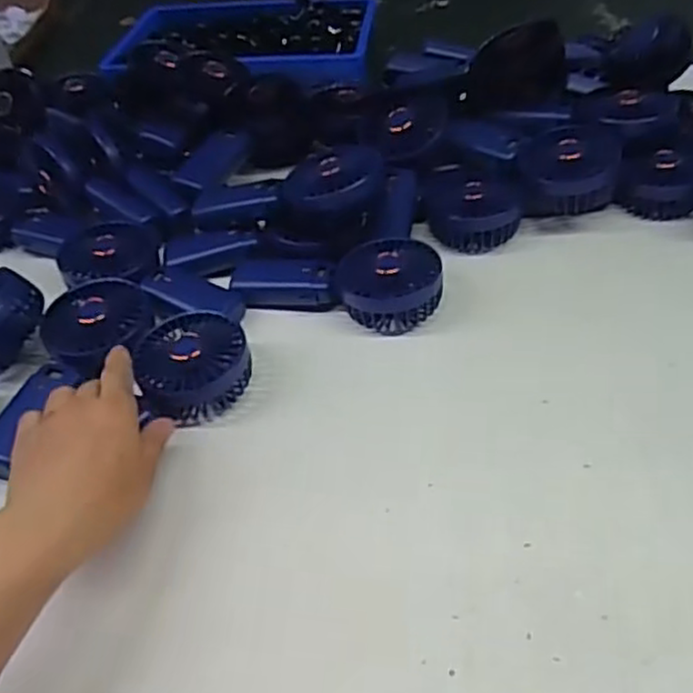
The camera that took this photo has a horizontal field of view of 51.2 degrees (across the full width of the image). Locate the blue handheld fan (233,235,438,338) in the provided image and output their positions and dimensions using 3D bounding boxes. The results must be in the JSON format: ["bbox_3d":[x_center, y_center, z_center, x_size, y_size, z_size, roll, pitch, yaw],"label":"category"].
[{"bbox_3d":[-0.010,-0.048,0.612,0.181,0.054,0.069,0,43,8],"label":"blue handheld fan"}]

